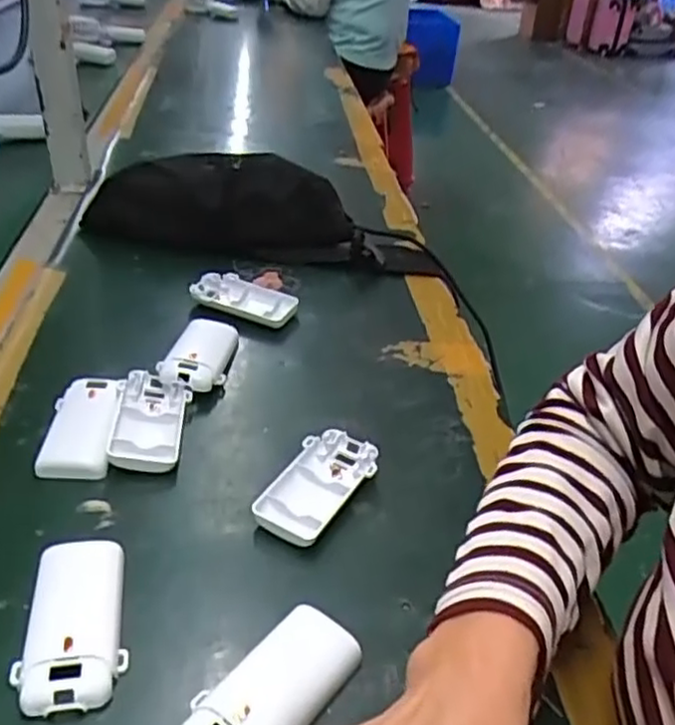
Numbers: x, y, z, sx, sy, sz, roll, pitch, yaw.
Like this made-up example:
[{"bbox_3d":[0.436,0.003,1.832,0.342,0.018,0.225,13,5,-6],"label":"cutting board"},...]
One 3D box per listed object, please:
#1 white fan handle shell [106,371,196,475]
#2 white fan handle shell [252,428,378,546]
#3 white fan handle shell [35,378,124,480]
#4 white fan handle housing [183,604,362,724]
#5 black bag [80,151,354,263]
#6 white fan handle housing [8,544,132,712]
[{"bbox_3d":[-0.129,0.039,0.479,0.047,0.017,0.093,4,34,-5],"label":"white fan handle shell"},{"bbox_3d":[-0.011,0.078,0.442,0.046,0.018,0.094,23,37,22],"label":"white fan handle shell"},{"bbox_3d":[-0.173,0.041,0.465,0.047,0.019,0.084,2,34,-8],"label":"white fan handle shell"},{"bbox_3d":[-0.031,0.157,0.329,0.047,0.018,0.093,25,38,25],"label":"white fan handle housing"},{"bbox_3d":[-0.117,-0.172,0.735,0.269,0.069,0.126,11,34,5],"label":"black bag"},{"bbox_3d":[-0.135,0.131,0.351,0.050,0.018,0.092,-4,36,-17],"label":"white fan handle housing"}]

